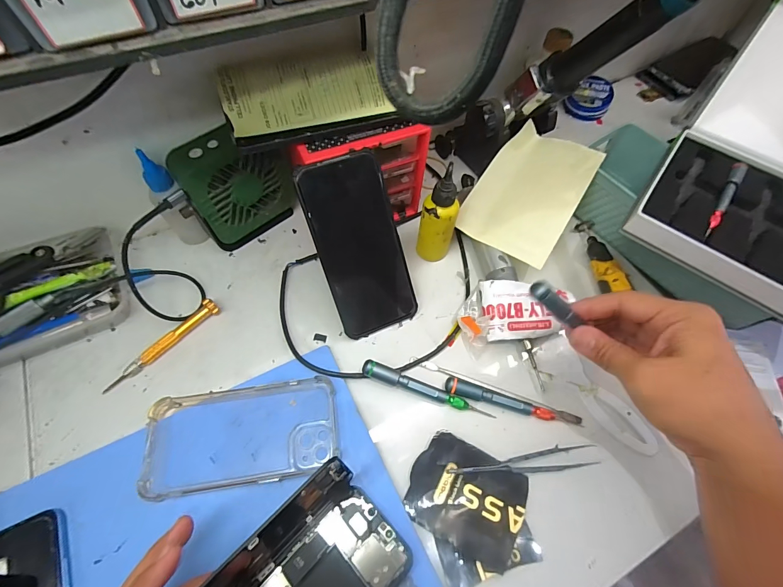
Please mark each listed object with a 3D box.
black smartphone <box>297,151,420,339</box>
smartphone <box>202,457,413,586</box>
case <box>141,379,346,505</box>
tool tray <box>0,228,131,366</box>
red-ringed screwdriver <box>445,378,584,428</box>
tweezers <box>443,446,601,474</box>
[{"bbox_3d":[-0.028,-0.040,0.341,0.076,0.165,0.010,-22,20,-16],"label":"black smartphone"},{"bbox_3d":[-0.062,0.190,0.232,0.092,0.070,0.143,41,64,20],"label":"smartphone"},{"bbox_3d":[-0.122,0.115,0.305,0.150,0.015,0.078,-6,59,-7],"label":"case"},{"bbox_3d":[-0.337,0.007,0.344,0.168,0.043,0.111,-22,65,-14],"label":"tool tray"},{"bbox_3d":[0.108,0.100,0.332,0.121,0.012,0.013,16,62,6],"label":"red-ringed screwdriver"},{"bbox_3d":[0.114,0.143,0.310,0.131,0.007,0.018,-5,62,-6],"label":"tweezers"}]

